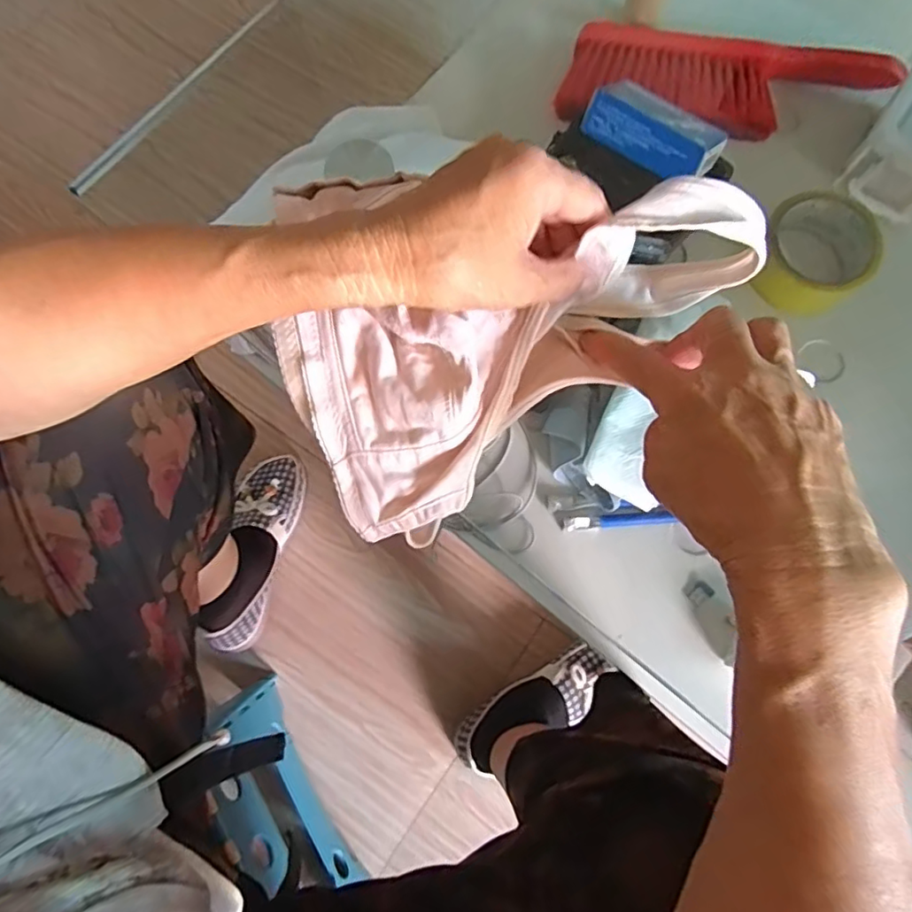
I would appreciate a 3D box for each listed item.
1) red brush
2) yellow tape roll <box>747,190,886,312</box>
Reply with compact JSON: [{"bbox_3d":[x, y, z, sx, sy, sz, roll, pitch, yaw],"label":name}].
[{"bbox_3d":[0.258,-0.355,0.552,0.312,0.035,0.083,5,77,2],"label":"red brush"},{"bbox_3d":[0.317,-0.182,0.509,0.091,0.042,0.103,17,78,4],"label":"yellow tape roll"}]

